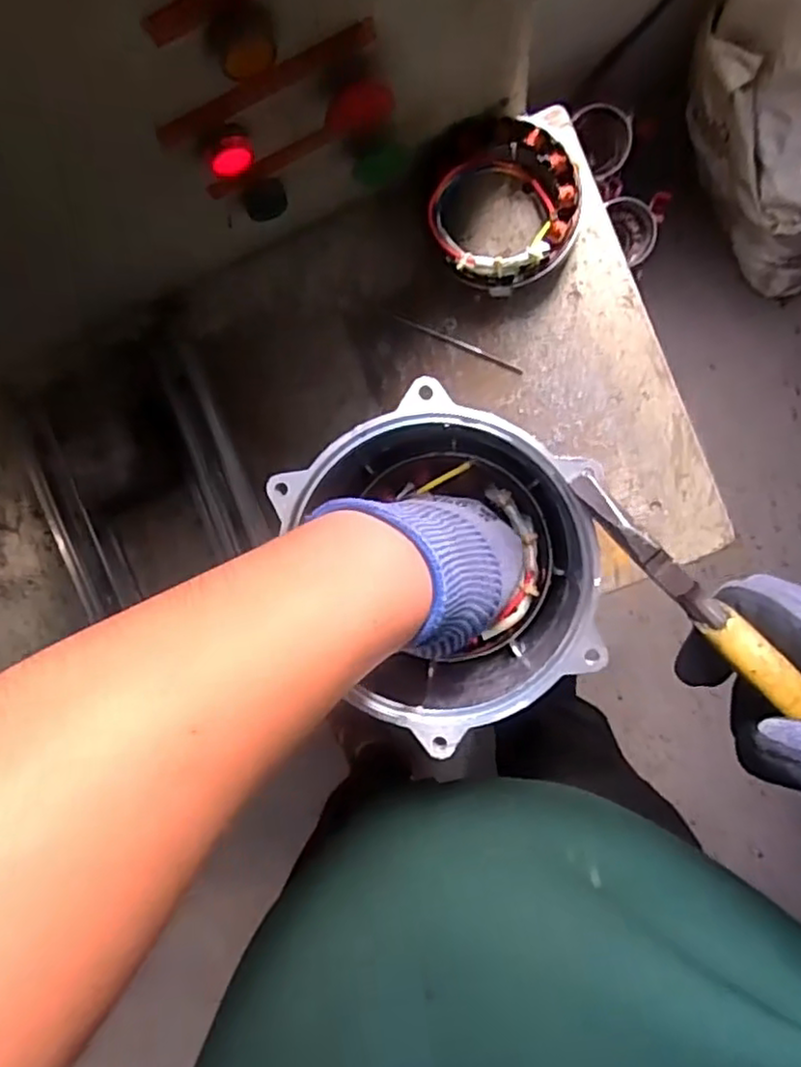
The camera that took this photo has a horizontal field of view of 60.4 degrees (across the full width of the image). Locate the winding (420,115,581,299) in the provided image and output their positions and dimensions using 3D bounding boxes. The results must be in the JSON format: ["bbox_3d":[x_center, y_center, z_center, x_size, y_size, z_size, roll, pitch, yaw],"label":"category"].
[{"bbox_3d":[0.073,-0.239,0.508,0.110,0.044,0.115,1,95,9],"label":"winding"}]

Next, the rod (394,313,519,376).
[{"bbox_3d":[0.045,-0.149,0.541,0.109,0.005,0.006,26,98,6],"label":"rod"}]

